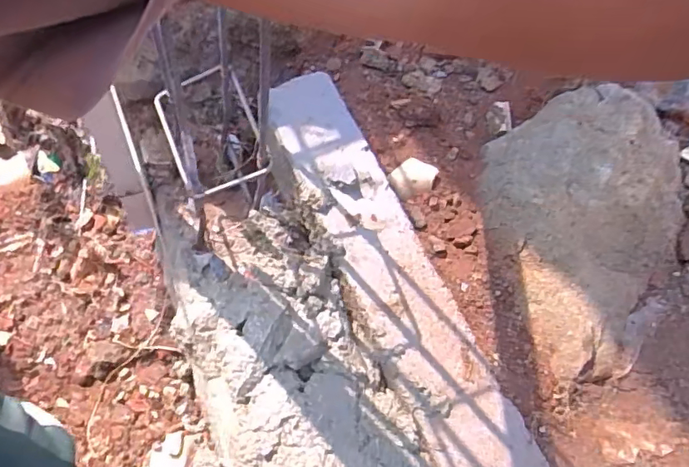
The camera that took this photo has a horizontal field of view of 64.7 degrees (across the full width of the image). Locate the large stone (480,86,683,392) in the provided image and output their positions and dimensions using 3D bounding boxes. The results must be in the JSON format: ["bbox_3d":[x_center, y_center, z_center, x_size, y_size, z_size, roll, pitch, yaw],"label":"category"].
[{"bbox_3d":[0.203,-0.024,0.477,0.180,0.036,0.270,28,63,11],"label":"large stone"}]

